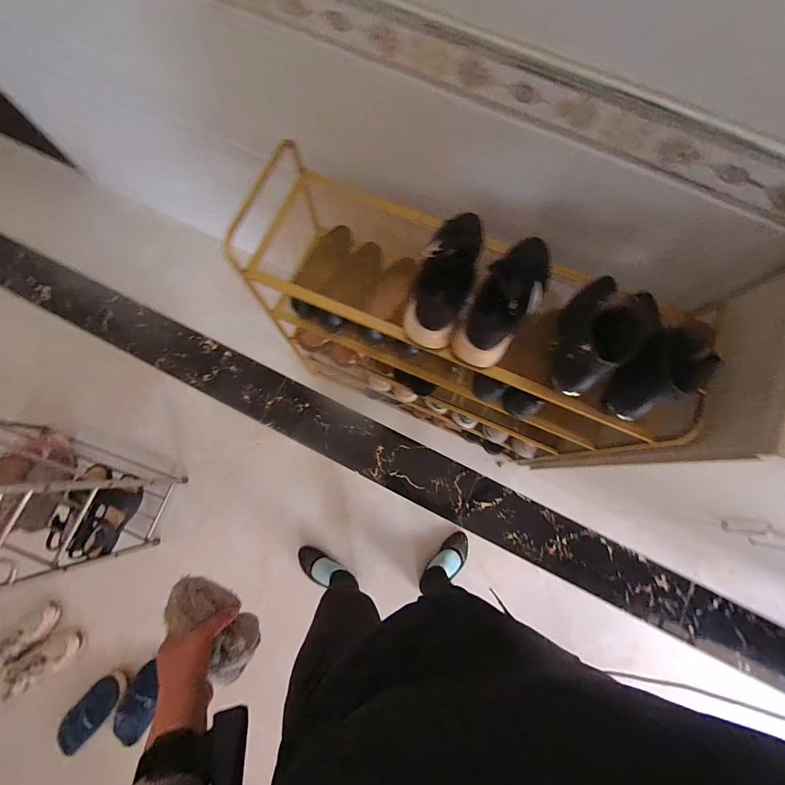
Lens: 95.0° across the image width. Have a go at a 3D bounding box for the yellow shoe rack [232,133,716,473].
[{"bbox_3d":[0.117,-0.108,0.859,0.775,0.727,0.226,24,77,4],"label":"yellow shoe rack"}]

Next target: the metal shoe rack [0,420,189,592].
[{"bbox_3d":[-0.925,0.236,0.887,0.476,0.565,0.235,20,77,3],"label":"metal shoe rack"}]

